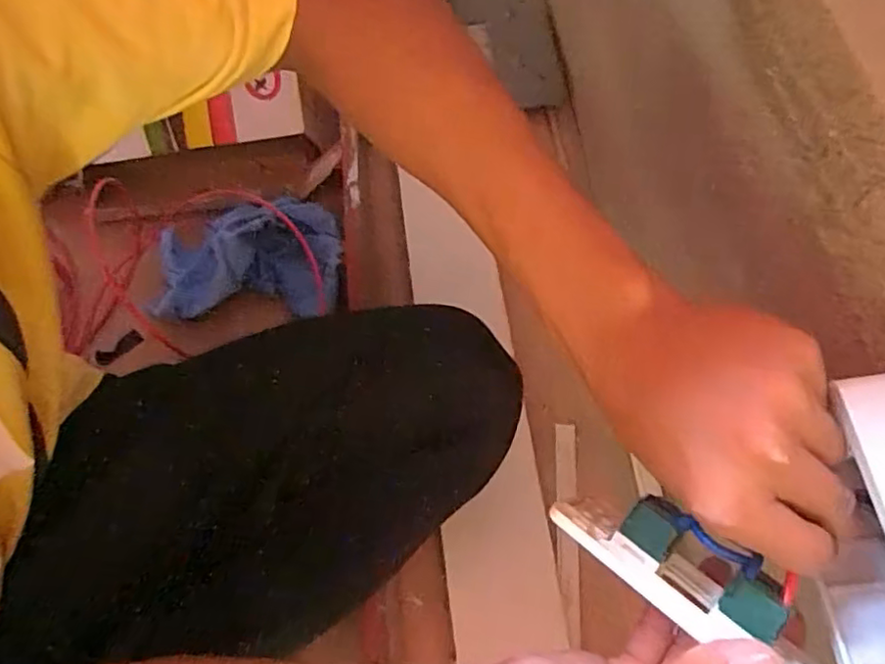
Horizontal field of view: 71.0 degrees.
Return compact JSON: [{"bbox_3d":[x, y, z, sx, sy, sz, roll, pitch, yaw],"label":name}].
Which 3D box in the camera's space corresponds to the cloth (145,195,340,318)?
[{"bbox_3d":[-0.203,-0.080,0.643,0.184,0.057,0.129,-2,63,2],"label":"cloth"}]

